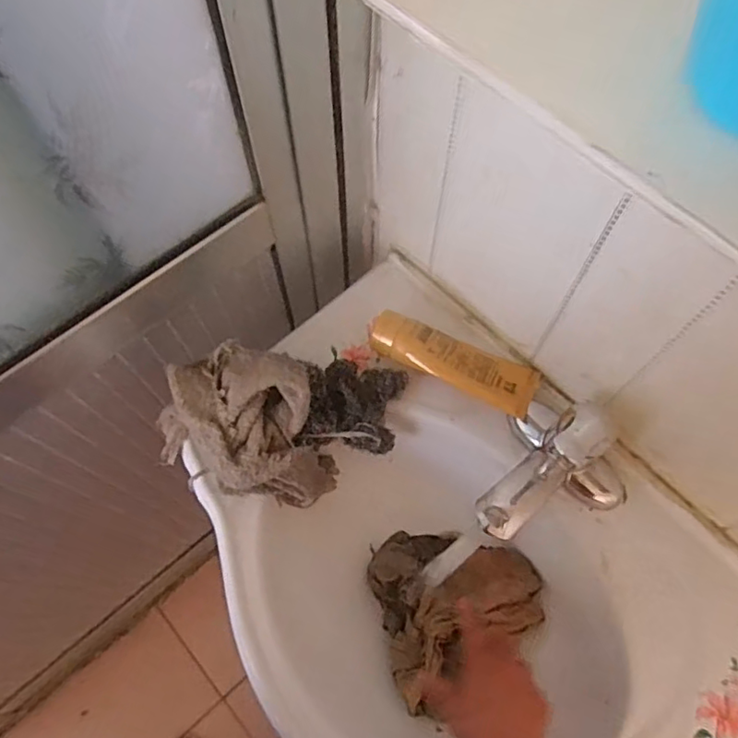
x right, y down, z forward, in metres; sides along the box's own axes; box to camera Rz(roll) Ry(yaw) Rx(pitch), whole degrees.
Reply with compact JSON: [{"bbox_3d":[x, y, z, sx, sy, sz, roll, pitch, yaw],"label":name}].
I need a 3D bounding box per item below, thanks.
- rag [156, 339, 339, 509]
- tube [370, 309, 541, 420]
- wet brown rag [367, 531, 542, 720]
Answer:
[{"bbox_3d":[-0.122,0.057,0.609,0.185,0.106,0.137,16,67,7],"label":"rag"},{"bbox_3d":[0.090,-0.009,0.624,0.179,0.039,0.063,22,68,9],"label":"tube"},{"bbox_3d":[0.090,0.240,0.627,0.181,0.121,0.162,-24,69,-11],"label":"wet brown rag"}]

